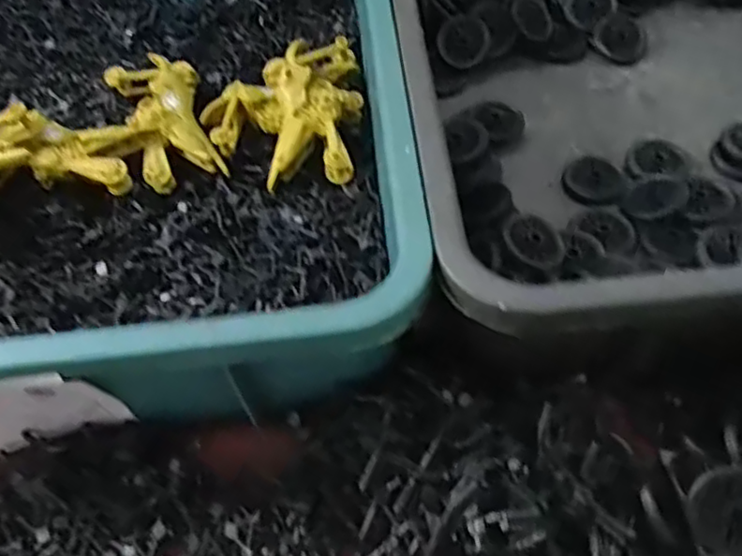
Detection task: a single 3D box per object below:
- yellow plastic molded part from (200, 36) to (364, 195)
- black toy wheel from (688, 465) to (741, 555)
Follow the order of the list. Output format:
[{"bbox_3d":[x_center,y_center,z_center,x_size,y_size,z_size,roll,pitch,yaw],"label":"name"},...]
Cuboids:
[{"bbox_3d":[-0.054,-0.097,0.424,0.095,0.040,0.090,-2,54,3],"label":"yellow plastic molded part"},{"bbox_3d":[0.151,0.096,0.283,0.035,0.004,0.035,0,89,12],"label":"black toy wheel"}]

